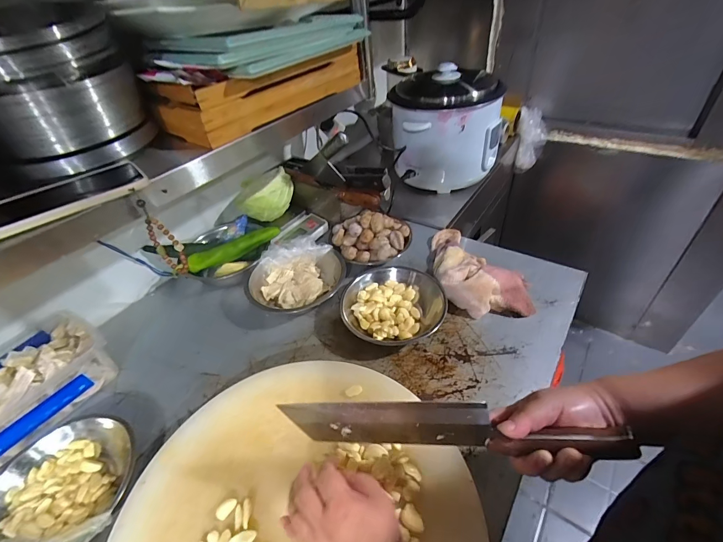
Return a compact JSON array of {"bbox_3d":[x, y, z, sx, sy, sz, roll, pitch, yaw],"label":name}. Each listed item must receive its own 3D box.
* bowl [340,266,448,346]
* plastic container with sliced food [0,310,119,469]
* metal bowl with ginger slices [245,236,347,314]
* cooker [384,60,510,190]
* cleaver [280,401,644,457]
[{"bbox_3d":[0.057,0.068,0.648,0.184,0.058,0.178,-4,42,3],"label":"bowl"},{"bbox_3d":[-0.551,0.198,0.561,0.170,0.078,0.252,20,48,26],"label":"plastic container with sliced food"},{"bbox_3d":[-0.141,0.015,0.723,0.185,0.067,0.196,12,45,20],"label":"metal bowl with ginger slices"},{"bbox_3d":[0.234,-0.391,0.961,0.280,0.260,0.240,6,43,14],"label":"cooker"},{"bbox_3d":[0.080,0.154,0.339,0.318,0.107,0.017,-1,42,12],"label":"cleaver"}]

